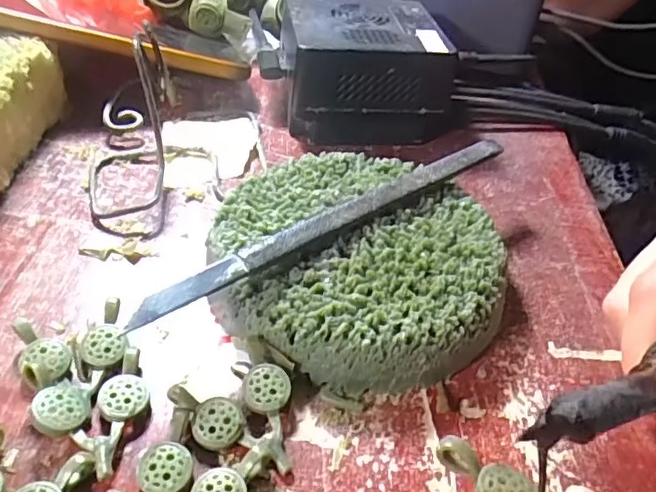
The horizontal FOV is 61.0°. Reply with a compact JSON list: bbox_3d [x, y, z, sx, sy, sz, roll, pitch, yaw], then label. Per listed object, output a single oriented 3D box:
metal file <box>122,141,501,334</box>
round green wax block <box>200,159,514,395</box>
[{"bbox_3d":[0.008,-0.010,0.192,0.159,0.008,0.008,-25,52,-32],"label":"metal file"},{"bbox_3d":[0.010,0.003,0.199,0.096,0.026,0.097,5,40,-4],"label":"round green wax block"}]

